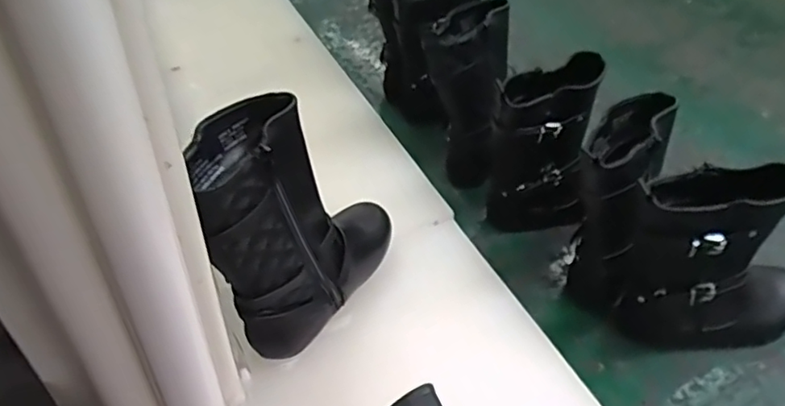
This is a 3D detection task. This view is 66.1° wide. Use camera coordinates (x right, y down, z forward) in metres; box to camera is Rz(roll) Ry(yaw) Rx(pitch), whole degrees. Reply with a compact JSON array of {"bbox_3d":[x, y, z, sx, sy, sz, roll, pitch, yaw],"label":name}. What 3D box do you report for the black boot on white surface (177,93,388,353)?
[{"bbox_3d":[-0.066,0.011,0.449,0.074,0.181,0.181,32,50,30],"label":"black boot on white surface"}]

